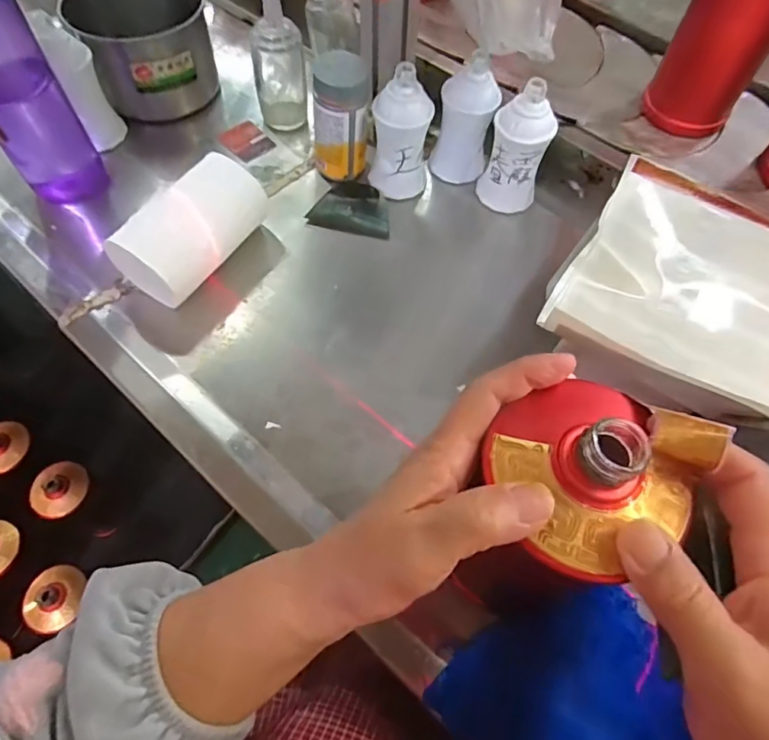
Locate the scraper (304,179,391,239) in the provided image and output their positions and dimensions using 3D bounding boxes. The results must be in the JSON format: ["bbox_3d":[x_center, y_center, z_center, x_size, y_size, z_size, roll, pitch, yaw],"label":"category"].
[{"bbox_3d":[-0.030,-0.165,0.517,0.081,0.017,0.055,15,64,6],"label":"scraper"}]

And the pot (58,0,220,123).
[{"bbox_3d":[-0.251,-0.337,0.549,0.136,0.102,0.109,-15,64,-8],"label":"pot"}]

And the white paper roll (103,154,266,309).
[{"bbox_3d":[-0.162,-0.128,0.448,0.056,0.056,0.147,26,66,12],"label":"white paper roll"}]

